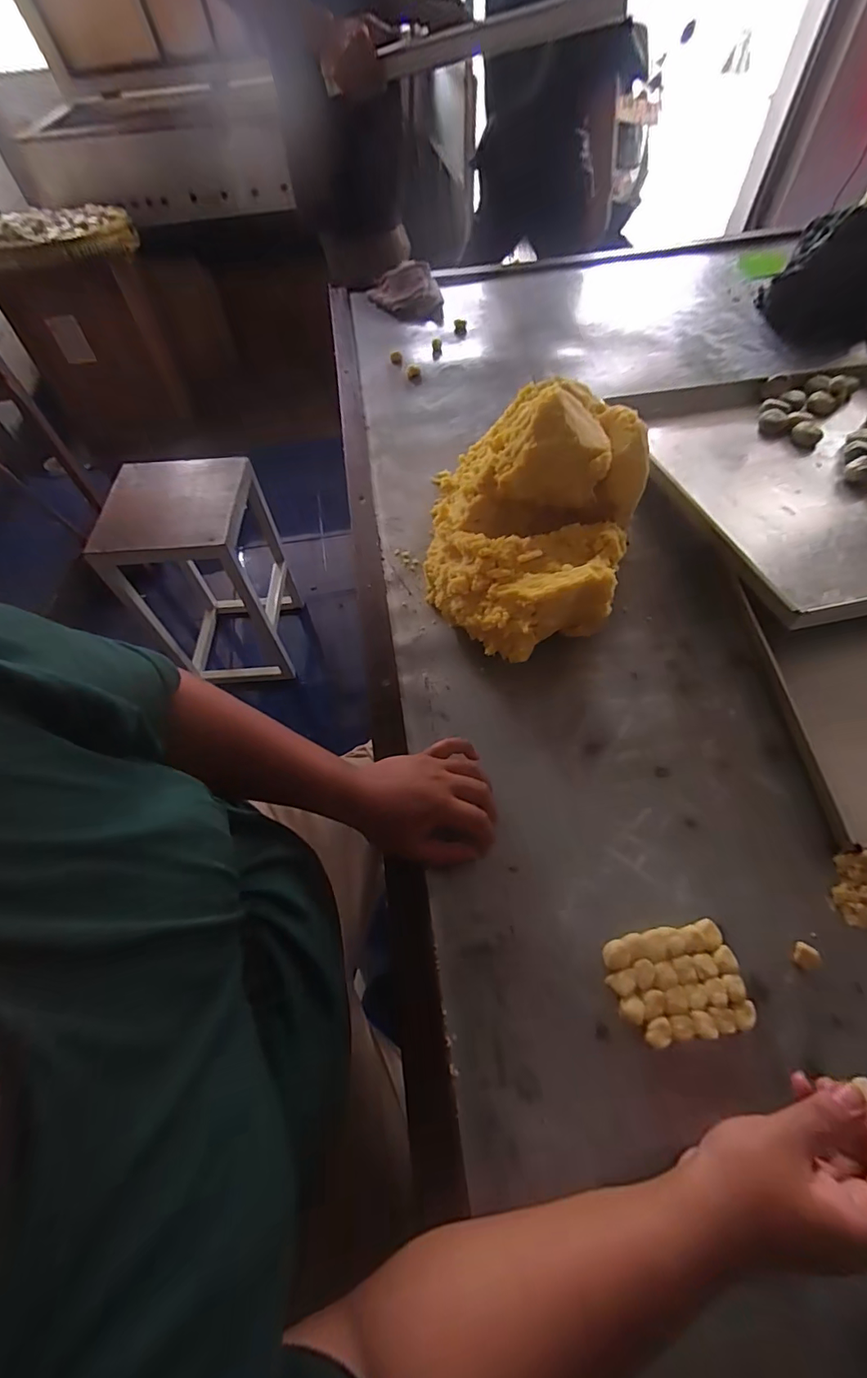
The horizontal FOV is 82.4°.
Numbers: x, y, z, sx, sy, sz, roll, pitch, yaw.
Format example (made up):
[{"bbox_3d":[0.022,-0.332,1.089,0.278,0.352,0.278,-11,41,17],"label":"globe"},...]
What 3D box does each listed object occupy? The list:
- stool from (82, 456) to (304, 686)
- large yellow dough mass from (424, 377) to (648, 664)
[{"bbox_3d":[-0.567,-0.286,1.281,0.307,0.493,0.332,-6,59,0],"label":"stool"},{"bbox_3d":[0.121,-0.204,0.597,0.258,0.167,0.341,2,59,4],"label":"large yellow dough mass"}]

